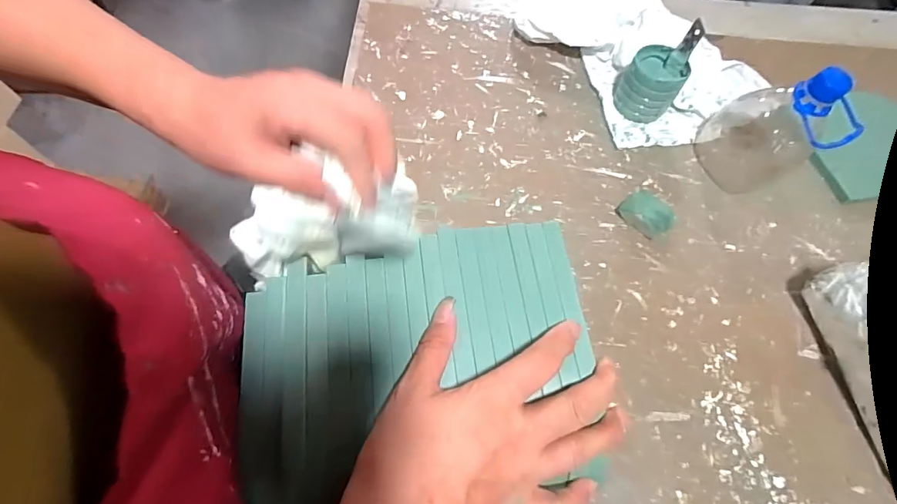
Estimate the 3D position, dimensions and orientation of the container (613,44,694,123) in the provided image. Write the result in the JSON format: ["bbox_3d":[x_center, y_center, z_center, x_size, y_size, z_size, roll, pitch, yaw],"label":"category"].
[{"bbox_3d":[0.242,-0.203,0.528,0.069,0.063,0.060,25,66,9],"label":"container"}]

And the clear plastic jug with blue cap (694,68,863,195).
[{"bbox_3d":[0.354,-0.141,0.468,0.117,0.134,0.102,42,70,16],"label":"clear plastic jug with blue cap"}]

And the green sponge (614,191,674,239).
[{"bbox_3d":[0.215,-0.040,0.477,0.036,0.023,0.053,-37,71,-18],"label":"green sponge"}]

